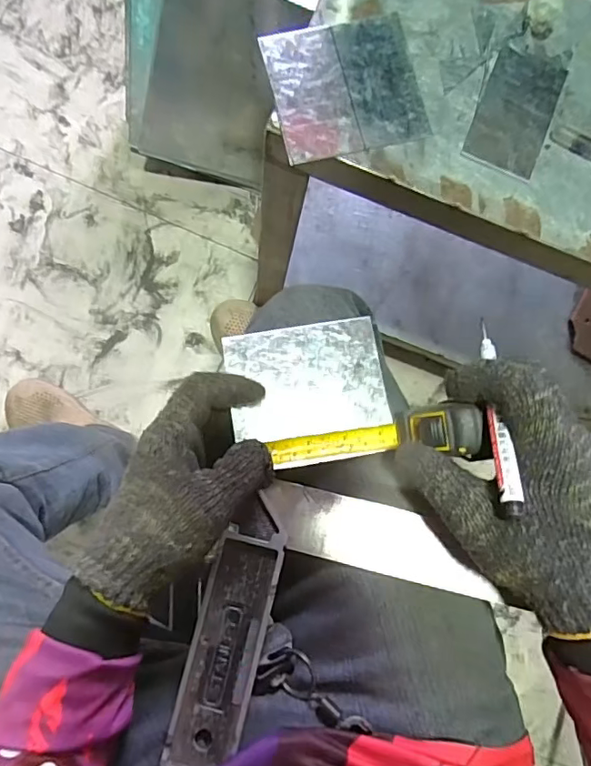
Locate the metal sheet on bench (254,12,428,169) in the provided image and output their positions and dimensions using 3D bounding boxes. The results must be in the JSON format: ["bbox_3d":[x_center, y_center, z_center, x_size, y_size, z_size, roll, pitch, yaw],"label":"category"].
[{"bbox_3d":[0.038,-0.218,0.381,0.109,0.005,0.097,-14,86,-6],"label":"metal sheet on bench"}]

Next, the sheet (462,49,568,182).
[{"bbox_3d":[0.168,-0.205,0.394,0.054,0.004,0.093,21,86,-1],"label":"sheet"}]

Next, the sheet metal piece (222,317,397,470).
[{"bbox_3d":[0.010,0.007,0.365,0.108,0.007,0.098,-8,76,-6],"label":"sheet metal piece"}]

